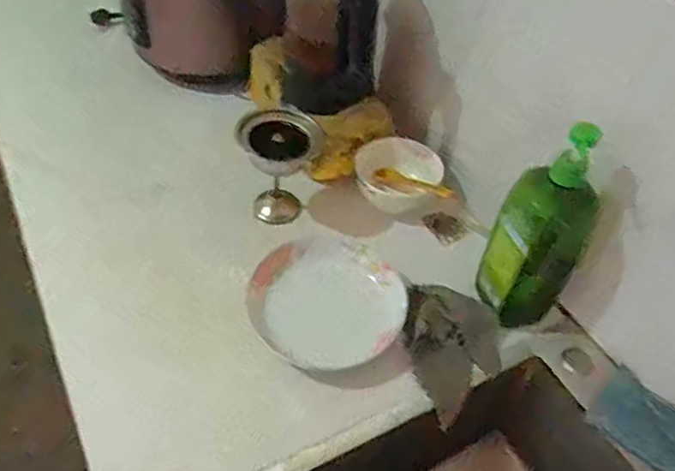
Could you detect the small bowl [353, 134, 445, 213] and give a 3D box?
[{"bbox_3d":[0.085,-0.096,0.878,0.122,0.049,0.112,3,48,-3],"label":"small bowl"}]

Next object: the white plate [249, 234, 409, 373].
[{"bbox_3d":[-0.012,0.082,0.760,0.192,0.037,0.175,3,48,-3],"label":"white plate"}]

